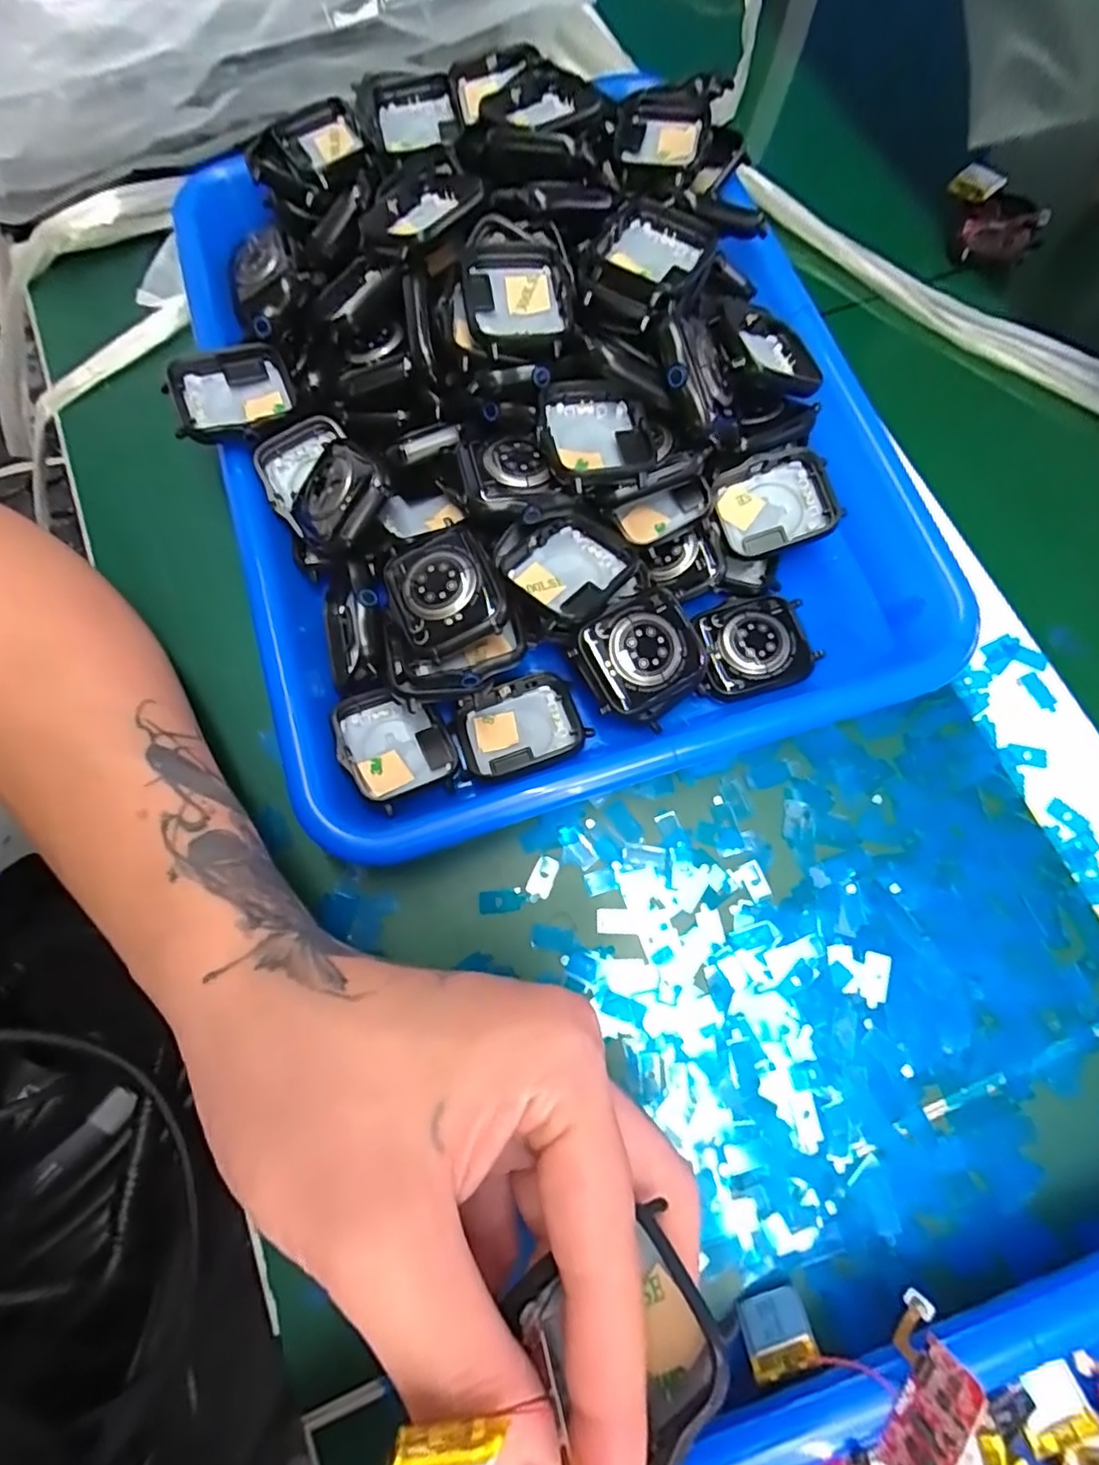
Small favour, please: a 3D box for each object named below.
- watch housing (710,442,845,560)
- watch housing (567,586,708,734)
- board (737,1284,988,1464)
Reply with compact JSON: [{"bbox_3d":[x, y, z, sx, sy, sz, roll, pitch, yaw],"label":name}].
[{"bbox_3d":[0.087,-0.088,0.243,0.043,0.011,0.038,-22,85,11],"label":"watch housing"},{"bbox_3d":[0.034,-0.026,0.218,0.042,0.009,0.041,-31,94,-9],"label":"watch housing"},{"bbox_3d":[0.080,0.167,0.165,0.020,0.059,0.031,14,66,-41],"label":"board"}]

